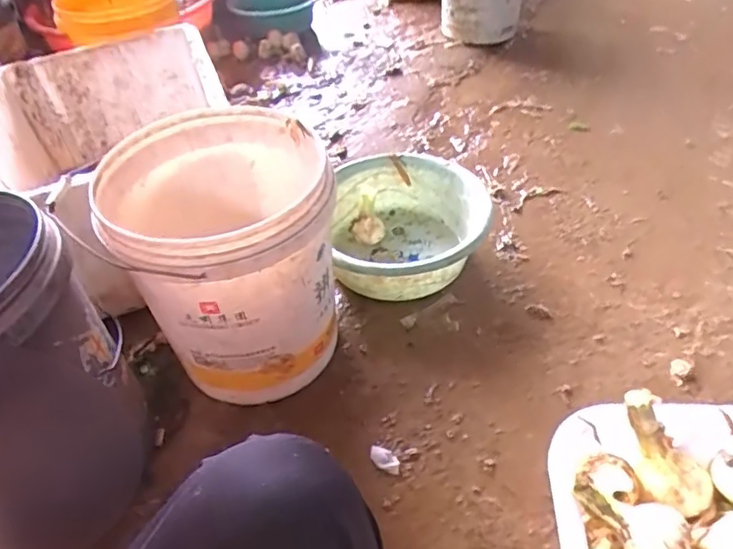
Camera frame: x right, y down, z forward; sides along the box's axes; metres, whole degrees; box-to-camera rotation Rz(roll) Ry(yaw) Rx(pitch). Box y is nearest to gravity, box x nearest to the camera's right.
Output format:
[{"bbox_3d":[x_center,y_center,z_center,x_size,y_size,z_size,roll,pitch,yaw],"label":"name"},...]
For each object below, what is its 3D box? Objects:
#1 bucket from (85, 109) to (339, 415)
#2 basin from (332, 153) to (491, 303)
[{"bbox_3d":[-0.186,-0.016,0.850,0.283,0.335,0.296,-4,44,3],"label":"bucket"},{"bbox_3d":[0.081,-0.091,1.095,0.296,0.127,0.332,-7,44,0],"label":"basin"}]

